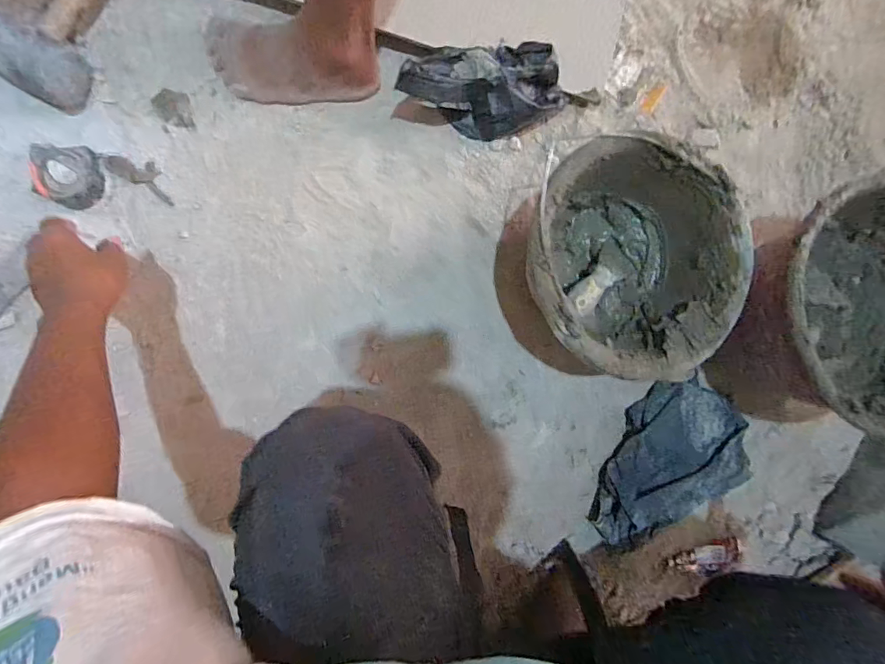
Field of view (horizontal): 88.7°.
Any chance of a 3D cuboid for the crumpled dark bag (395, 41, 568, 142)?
[{"bbox_3d":[0.053,-0.311,0.575,0.212,0.098,0.100,-8,92,-6],"label":"crumpled dark bag"}]

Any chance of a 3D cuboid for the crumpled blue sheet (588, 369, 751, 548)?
[{"bbox_3d":[0.319,0.196,0.638,0.178,0.045,0.258,35,88,-6],"label":"crumpled blue sheet"}]

